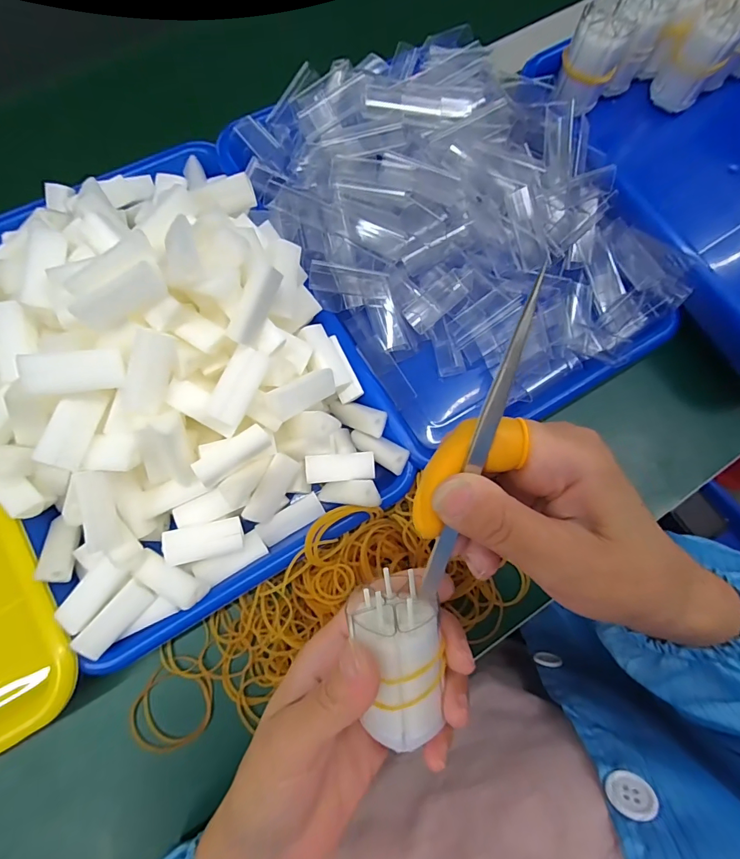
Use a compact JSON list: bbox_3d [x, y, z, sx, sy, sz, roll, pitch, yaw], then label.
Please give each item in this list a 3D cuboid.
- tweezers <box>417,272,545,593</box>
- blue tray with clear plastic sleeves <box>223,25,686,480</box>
[{"bbox_3d":[0.039,0.011,0.158,0.009,0.009,0.131,13,115,2],"label":"tweezers"},{"bbox_3d":[0.062,-0.161,0.327,0.238,0.069,0.316,-31,78,-9],"label":"blue tray with clear plastic sleeves"}]

